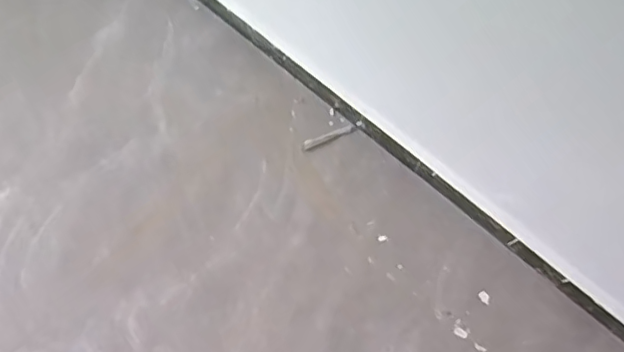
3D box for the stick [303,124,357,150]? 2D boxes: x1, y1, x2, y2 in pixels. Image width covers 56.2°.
[{"bbox_3d":[0.036,-0.080,1.195,0.114,0.011,0.019,-21,72,-6],"label":"stick"}]

